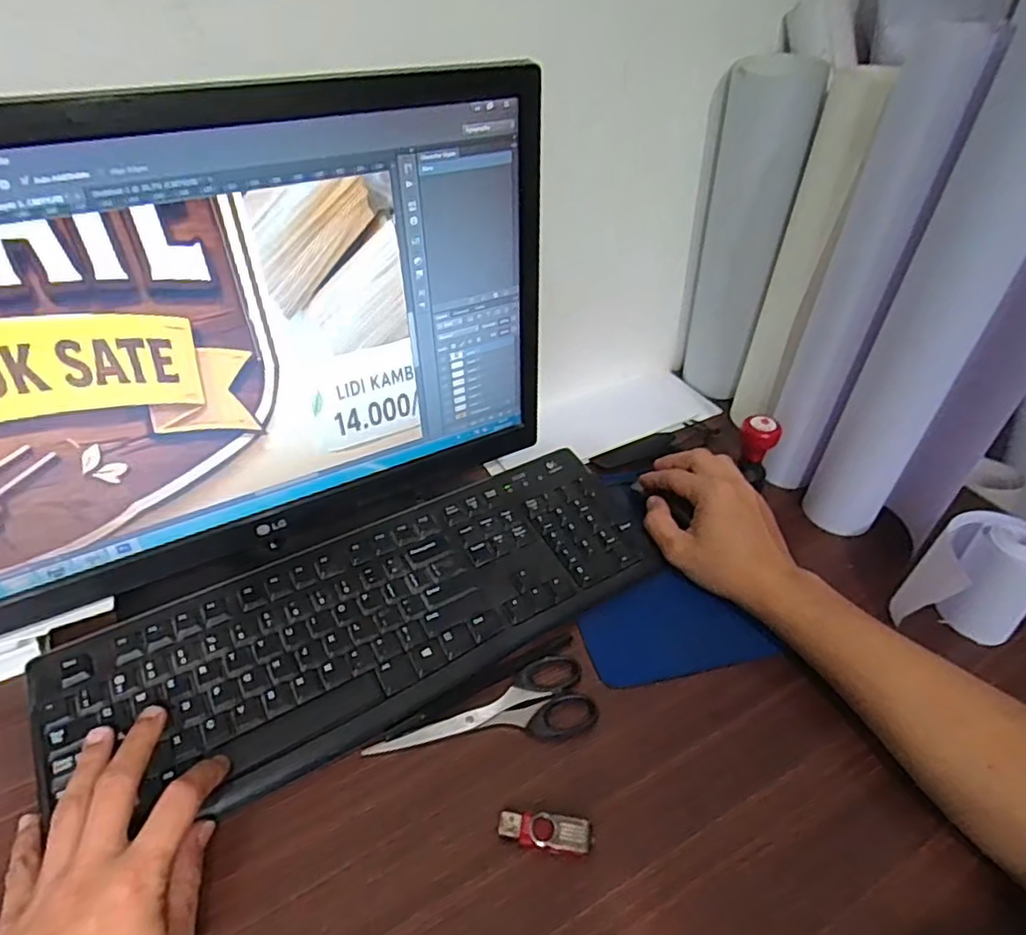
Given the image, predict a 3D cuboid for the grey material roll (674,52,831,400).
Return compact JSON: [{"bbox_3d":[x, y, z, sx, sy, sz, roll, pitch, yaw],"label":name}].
[{"bbox_3d":[0.212,-0.213,0.614,0.087,0.312,0.065,12,43,10],"label":"grey material roll"}]

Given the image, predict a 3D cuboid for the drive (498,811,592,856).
[{"bbox_3d":[0.019,0.212,0.361,0.053,0.007,0.019,5,42,3],"label":"drive"}]

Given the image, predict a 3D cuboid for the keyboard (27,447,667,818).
[{"bbox_3d":[-0.094,0.106,0.460,0.427,0.027,0.150,-19,47,-22],"label":"keyboard"}]

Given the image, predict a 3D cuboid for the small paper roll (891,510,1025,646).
[{"bbox_3d":[0.349,0.085,0.466,0.069,0.091,0.072,1,42,-1],"label":"small paper roll"}]

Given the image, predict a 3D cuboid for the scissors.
[{"bbox_3d":[-0.015,0.173,0.413,0.151,0.007,0.056,-17,46,-21],"label":"scissors"}]

